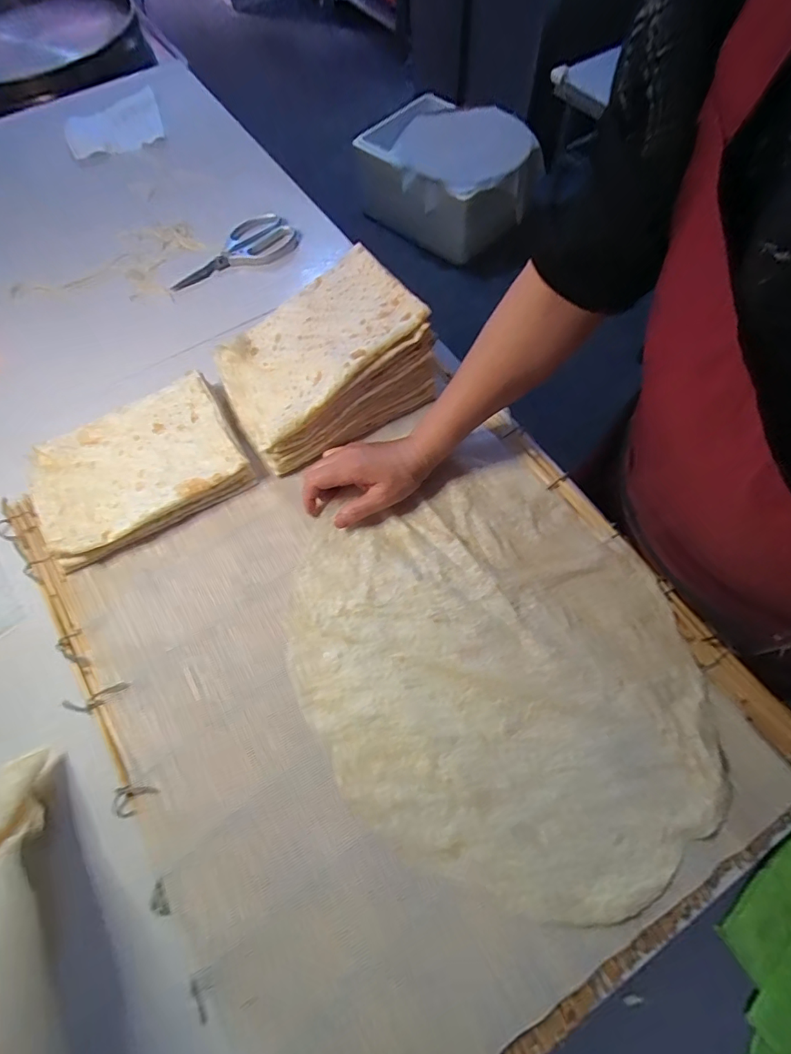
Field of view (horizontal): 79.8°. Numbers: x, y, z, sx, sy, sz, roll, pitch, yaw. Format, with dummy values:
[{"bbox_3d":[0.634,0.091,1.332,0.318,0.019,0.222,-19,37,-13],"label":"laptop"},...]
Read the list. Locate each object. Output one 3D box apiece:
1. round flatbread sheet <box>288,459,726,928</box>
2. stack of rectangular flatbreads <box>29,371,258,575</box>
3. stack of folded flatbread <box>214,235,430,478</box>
[{"bbox_3d":[0.096,0.132,0.448,0.343,0.011,0.386,-24,67,-8],"label":"round flatbread sheet"},{"bbox_3d":[-0.298,-0.069,0.542,0.227,0.044,0.165,-28,67,-10],"label":"stack of rectangular flatbreads"},{"bbox_3d":[-0.089,-0.196,0.554,0.221,0.116,0.181,-26,67,-9],"label":"stack of folded flatbread"}]

